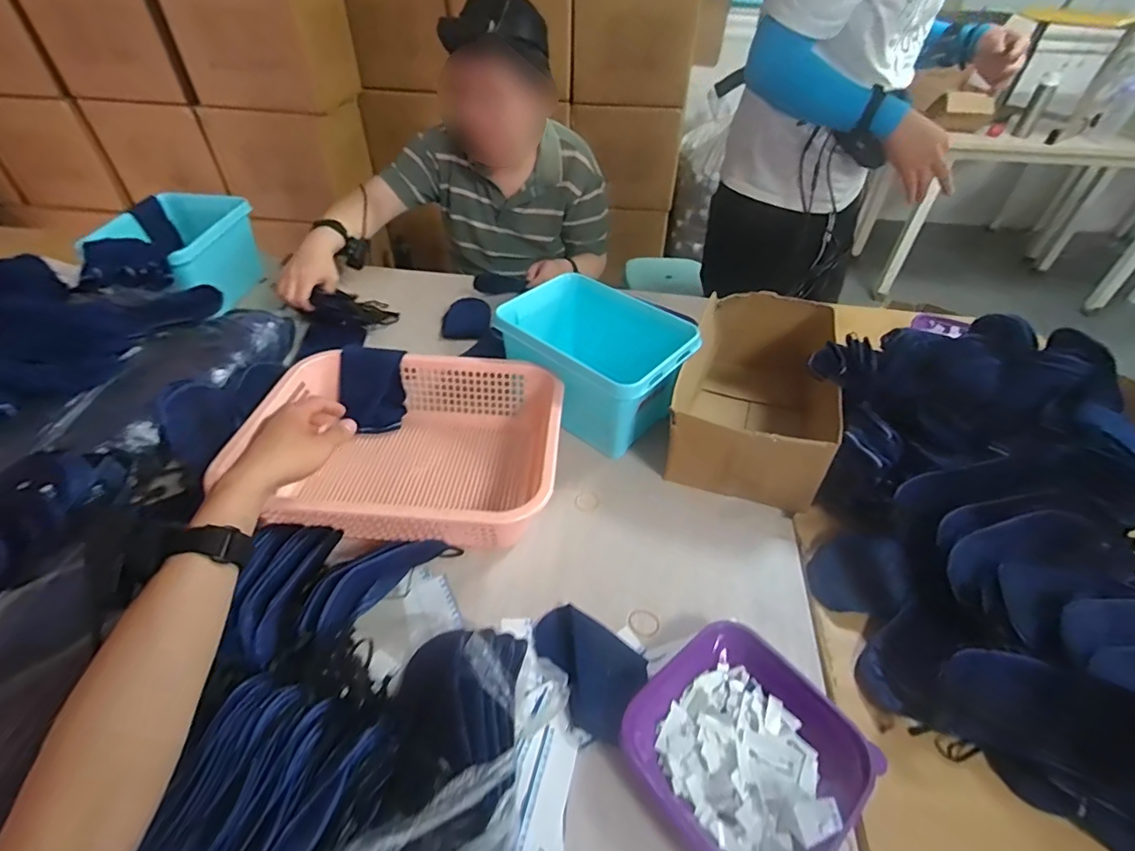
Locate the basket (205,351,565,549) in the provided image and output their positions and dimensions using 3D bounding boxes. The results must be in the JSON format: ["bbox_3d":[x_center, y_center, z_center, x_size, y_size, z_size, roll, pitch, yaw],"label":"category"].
[{"bbox_3d":[-0.205,0.025,0.682,0.383,0.111,0.302,3,42,0],"label":"basket"}]

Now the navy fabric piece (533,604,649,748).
[{"bbox_3d":[0.015,0.247,0.524,0.126,0.027,0.089,26,49,23],"label":"navy fabric piece"}]

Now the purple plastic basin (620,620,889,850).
[{"bbox_3d":[0.166,0.294,0.468,0.180,0.046,0.184,-28,52,-27],"label":"purple plastic basin"}]

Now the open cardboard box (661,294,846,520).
[{"bbox_3d":[0.278,-0.051,0.773,0.200,0.141,0.355,14,45,12],"label":"open cardboard box"}]

